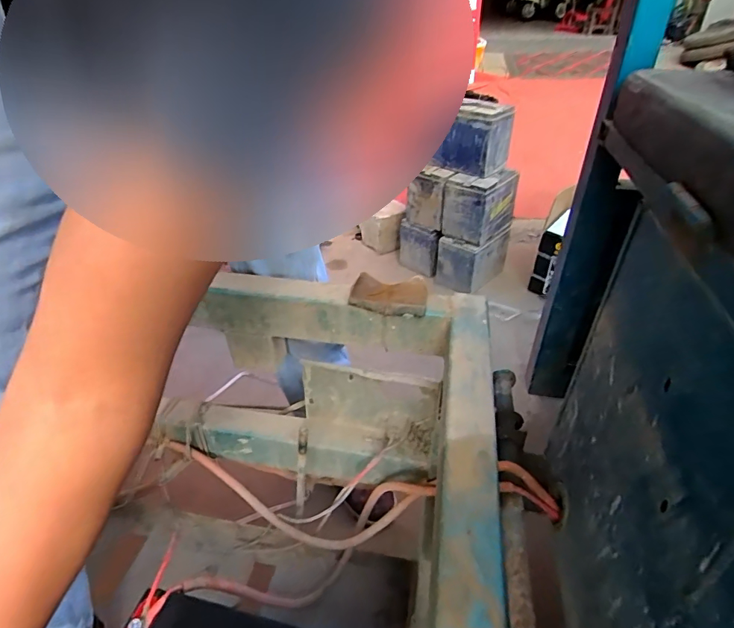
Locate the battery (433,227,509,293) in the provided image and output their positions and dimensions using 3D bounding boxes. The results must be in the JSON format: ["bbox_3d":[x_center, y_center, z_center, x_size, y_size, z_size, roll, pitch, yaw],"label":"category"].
[{"bbox_3d":[0.363,-0.208,1.558,0.166,0.177,0.307,22,41,29],"label":"battery"}]

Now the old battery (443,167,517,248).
[{"bbox_3d":[0.377,-0.378,1.484,0.173,0.193,0.296,19,40,25],"label":"old battery"}]

